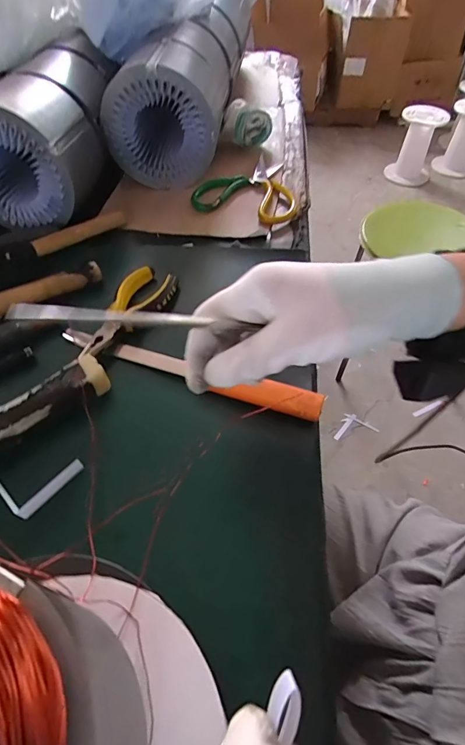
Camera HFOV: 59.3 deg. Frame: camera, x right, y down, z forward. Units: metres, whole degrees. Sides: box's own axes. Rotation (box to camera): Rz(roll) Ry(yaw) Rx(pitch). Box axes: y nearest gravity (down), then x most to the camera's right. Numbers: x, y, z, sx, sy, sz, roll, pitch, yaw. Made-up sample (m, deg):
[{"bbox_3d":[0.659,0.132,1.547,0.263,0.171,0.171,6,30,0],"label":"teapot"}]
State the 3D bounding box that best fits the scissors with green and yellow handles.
[{"bbox_3d":[0.036,-0.278,0.603,0.144,0.021,0.175,18,55,14],"label":"scissors with green and yellow handles"}]

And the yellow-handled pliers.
[{"bbox_3d":[-0.102,-0.059,0.421,0.052,0.025,0.142,14,54,11],"label":"yellow-handled pliers"}]

